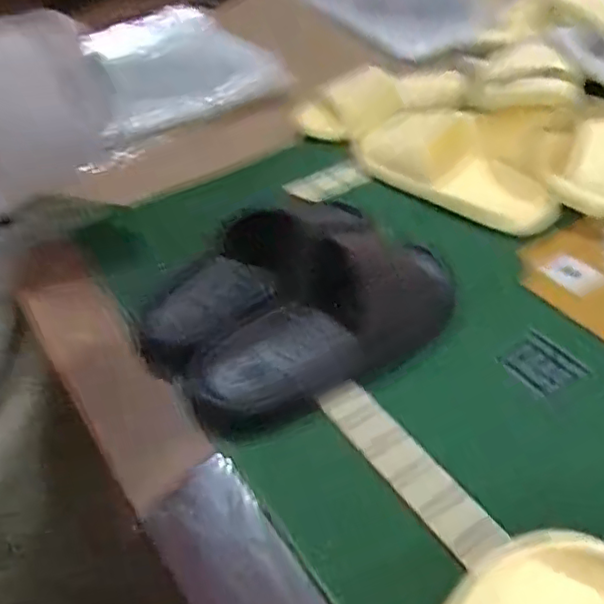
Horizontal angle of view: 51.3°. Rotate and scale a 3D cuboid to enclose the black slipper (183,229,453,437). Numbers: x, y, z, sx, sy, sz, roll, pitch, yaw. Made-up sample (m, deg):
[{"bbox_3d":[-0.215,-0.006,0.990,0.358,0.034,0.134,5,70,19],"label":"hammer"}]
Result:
[{"bbox_3d":[0.026,0.015,0.542,0.265,0.068,0.111,-27,47,-23],"label":"black slipper"}]

